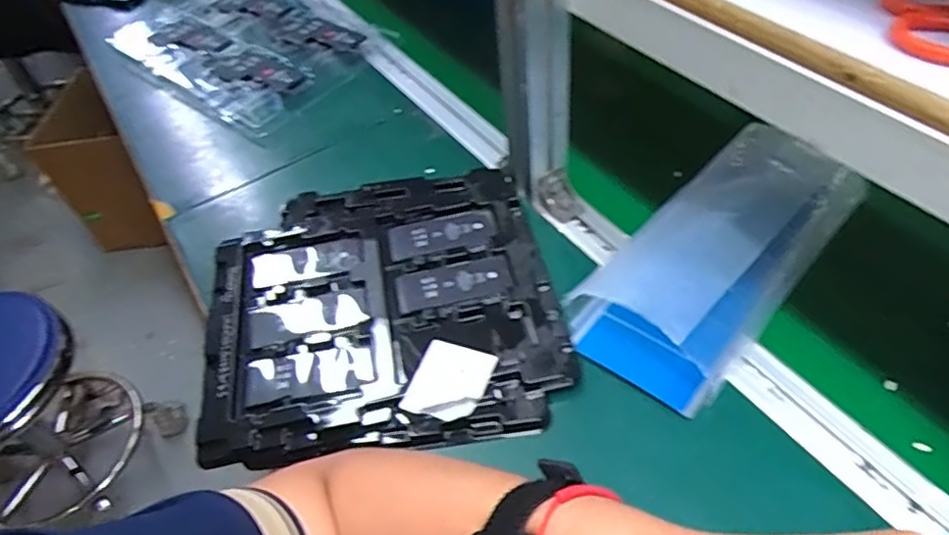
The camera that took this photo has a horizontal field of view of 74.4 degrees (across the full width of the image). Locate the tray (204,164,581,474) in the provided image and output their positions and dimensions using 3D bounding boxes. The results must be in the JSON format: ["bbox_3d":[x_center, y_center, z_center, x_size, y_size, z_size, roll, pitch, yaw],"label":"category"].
[{"bbox_3d":[-0.077,0.024,0.511,0.272,0.023,0.259,-9,48,-2],"label":"tray"}]

